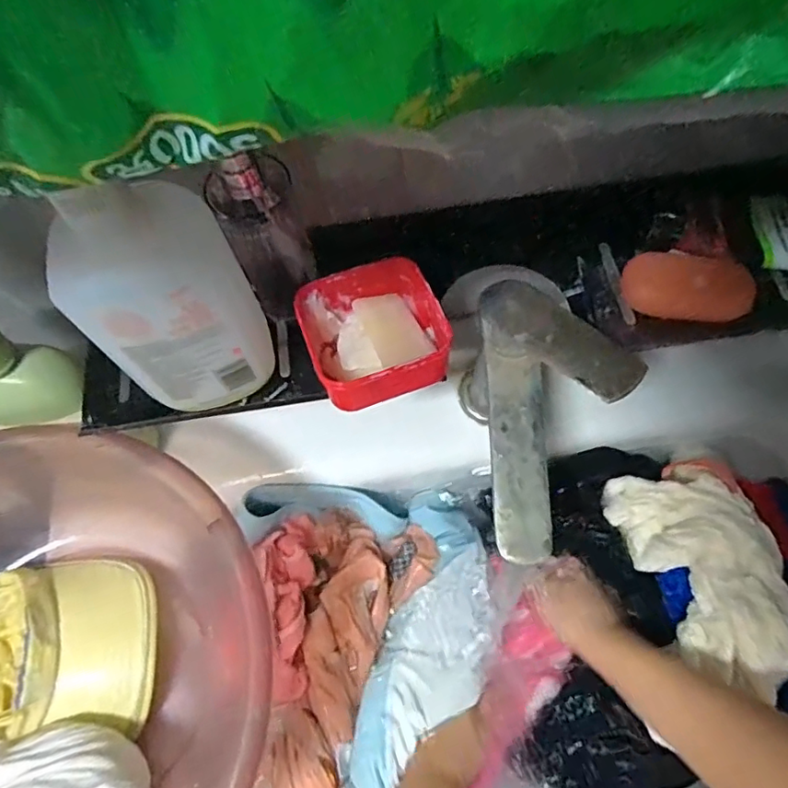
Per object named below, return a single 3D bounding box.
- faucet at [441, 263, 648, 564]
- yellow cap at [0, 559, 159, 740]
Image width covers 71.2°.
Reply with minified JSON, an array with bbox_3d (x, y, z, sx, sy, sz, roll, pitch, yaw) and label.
[{"bbox_3d":[0.095,0.001,0.351,0.090,0.077,0.186,-11,67,-4],"label":"faucet"},{"bbox_3d":[-0.254,0.204,0.425,0.140,0.051,0.145,-4,66,0],"label":"yellow cap"}]

